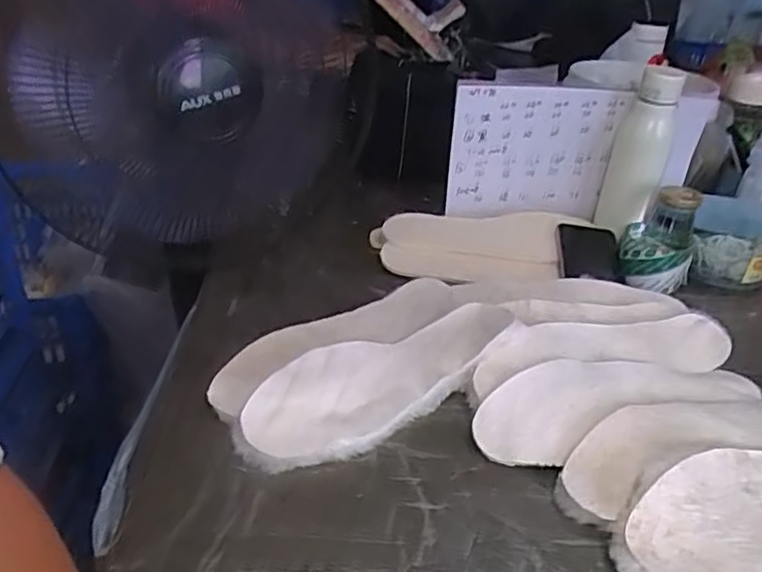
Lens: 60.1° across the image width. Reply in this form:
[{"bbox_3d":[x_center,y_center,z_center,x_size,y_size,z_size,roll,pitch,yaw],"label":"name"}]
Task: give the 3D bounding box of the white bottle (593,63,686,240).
[{"bbox_3d":[0.312,-0.156,0.801,0.064,0.205,0.073,14,33,17],"label":"white bottle"}]

